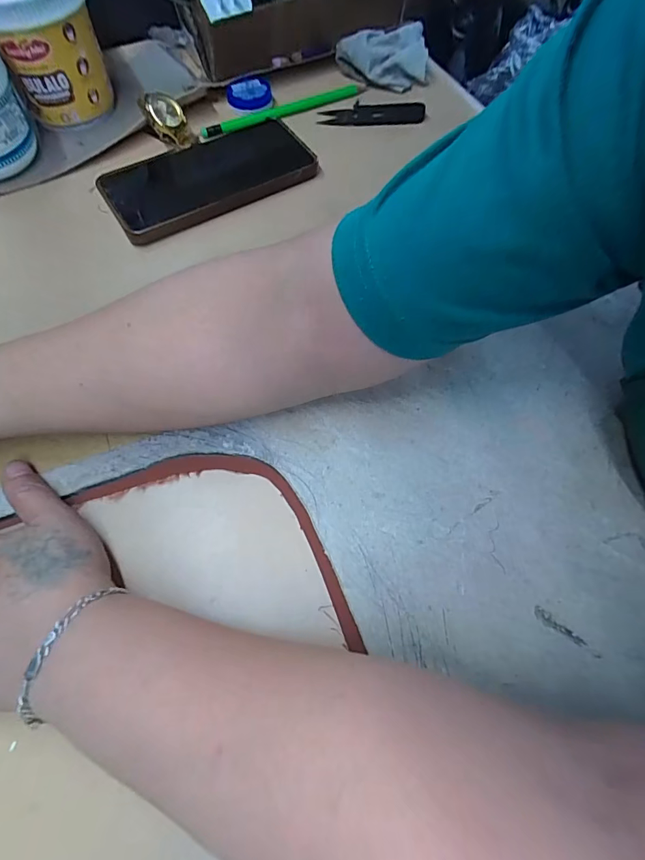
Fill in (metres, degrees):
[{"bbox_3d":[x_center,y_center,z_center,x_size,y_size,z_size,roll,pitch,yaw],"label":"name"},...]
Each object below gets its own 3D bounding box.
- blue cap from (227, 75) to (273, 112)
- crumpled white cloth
[{"bbox_3d":[-0.069,-0.317,0.398,0.042,0.013,0.040,0,65,-1],"label":"blue cap"},{"bbox_3d":[0.059,-0.371,0.413,0.086,0.035,0.069,3,65,1],"label":"crumpled white cloth"}]

